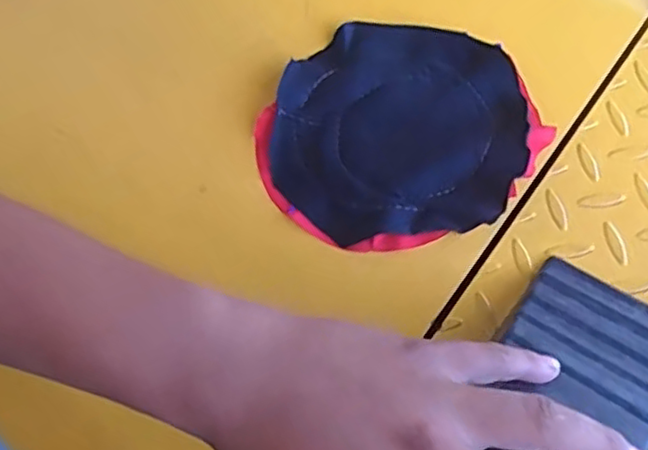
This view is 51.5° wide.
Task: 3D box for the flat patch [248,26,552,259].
[{"bbox_3d":[0.047,-0.059,0.415,0.156,0.021,0.163,33,68,18],"label":"flat patch"}]

